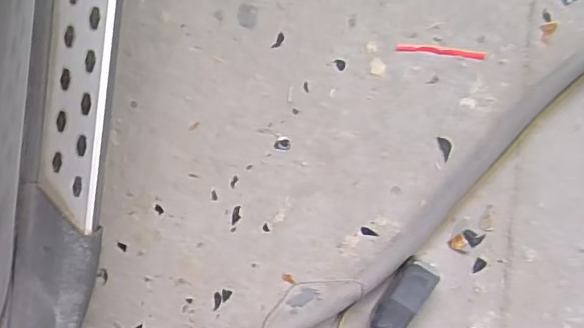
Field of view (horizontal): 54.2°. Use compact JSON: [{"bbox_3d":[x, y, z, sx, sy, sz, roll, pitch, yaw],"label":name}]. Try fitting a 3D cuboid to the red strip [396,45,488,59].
[{"bbox_3d":[0.253,-0.191,0.964,0.150,0.004,0.014,7,93,3],"label":"red strip"}]

